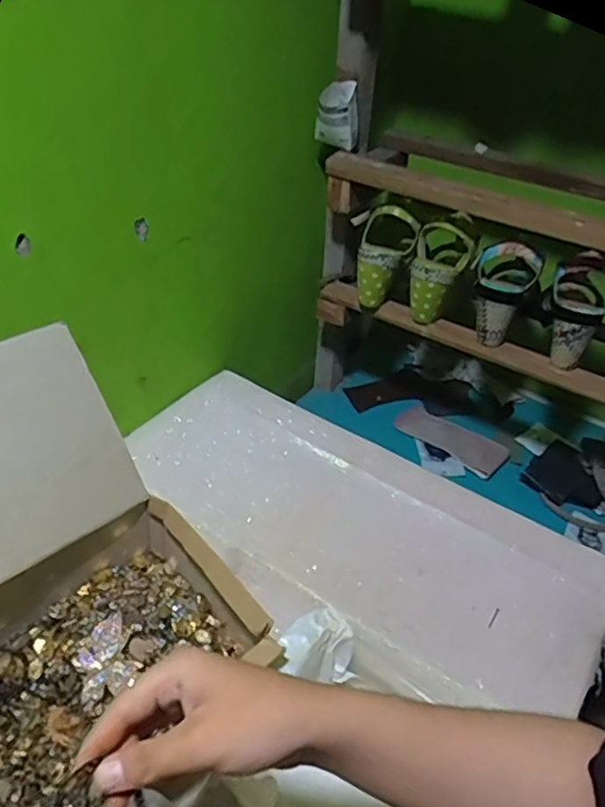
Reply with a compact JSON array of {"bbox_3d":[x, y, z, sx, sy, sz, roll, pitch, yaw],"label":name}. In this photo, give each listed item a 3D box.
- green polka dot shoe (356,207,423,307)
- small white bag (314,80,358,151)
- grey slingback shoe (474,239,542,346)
[{"bbox_3d":[0.117,-0.207,0.890,0.077,0.136,0.068,14,39,11],"label":"green polka dot shoe"},{"bbox_3d":[0.047,-0.384,0.831,0.056,0.079,0.035,6,38,0],"label":"small white bag"},{"bbox_3d":[0.267,-0.151,0.832,0.081,0.137,0.082,17,39,14],"label":"grey slingback shoe"}]

